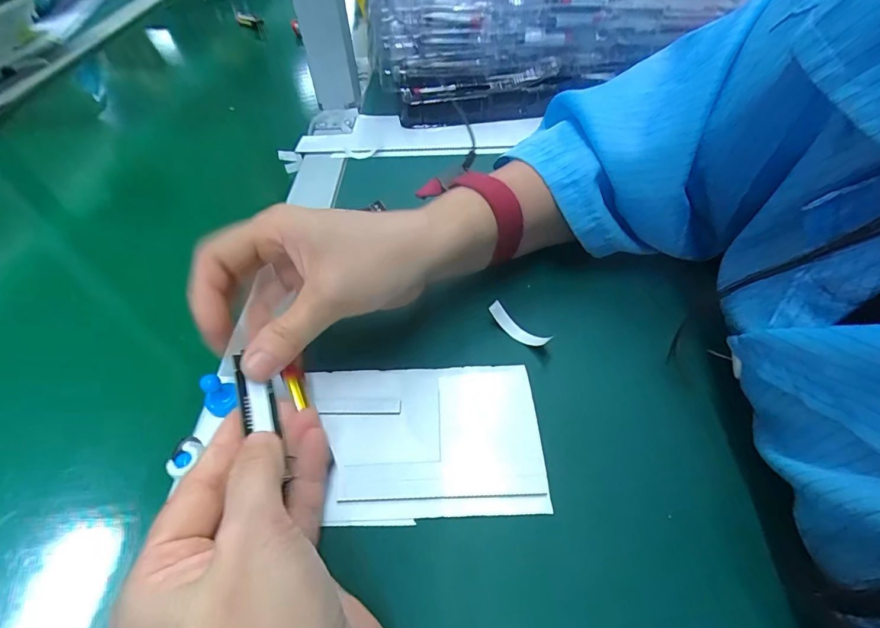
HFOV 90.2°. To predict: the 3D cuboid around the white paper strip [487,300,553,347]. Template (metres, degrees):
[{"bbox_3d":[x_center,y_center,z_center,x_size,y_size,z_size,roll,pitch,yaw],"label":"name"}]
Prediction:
[{"bbox_3d":[0.046,0.007,0.261,0.038,0.014,0.010,27,56,24],"label":"white paper strip"}]

